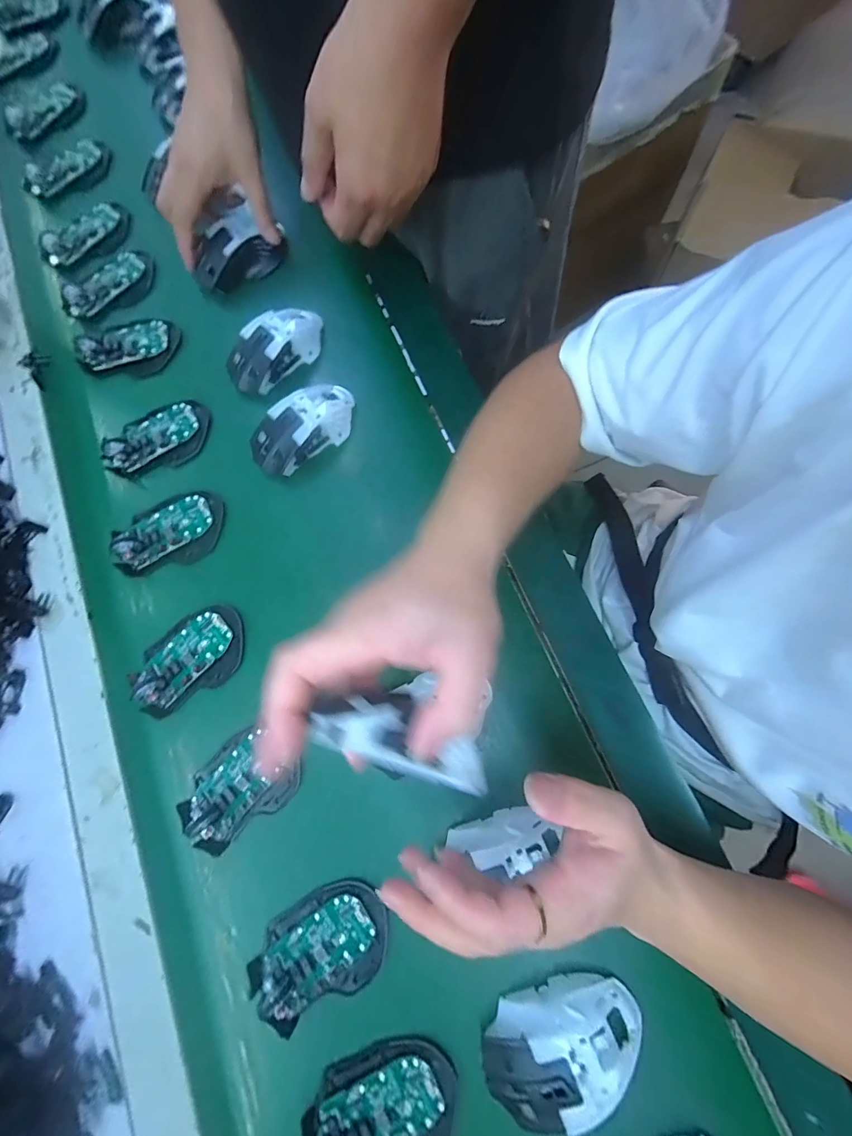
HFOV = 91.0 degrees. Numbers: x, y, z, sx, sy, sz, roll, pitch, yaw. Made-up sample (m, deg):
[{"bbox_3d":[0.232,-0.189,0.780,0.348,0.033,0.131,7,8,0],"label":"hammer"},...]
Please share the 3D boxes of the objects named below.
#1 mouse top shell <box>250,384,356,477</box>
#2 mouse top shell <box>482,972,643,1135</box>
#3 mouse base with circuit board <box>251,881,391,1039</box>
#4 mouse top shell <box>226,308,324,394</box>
[{"bbox_3d":[-0.124,-0.143,0.431,0.116,0.047,0.057,-37,80,-7],"label":"mouse top shell"},{"bbox_3d":[0.098,0.340,0.295,0.115,0.033,0.062,-21,78,-4],"label":"mouse top shell"},{"bbox_3d":[-0.086,0.307,0.333,0.114,0.019,0.073,-24,79,-4],"label":"mouse base with circuit board"},{"bbox_3d":[-0.160,-0.236,0.450,0.113,0.041,0.057,-37,80,-7],"label":"mouse top shell"}]

